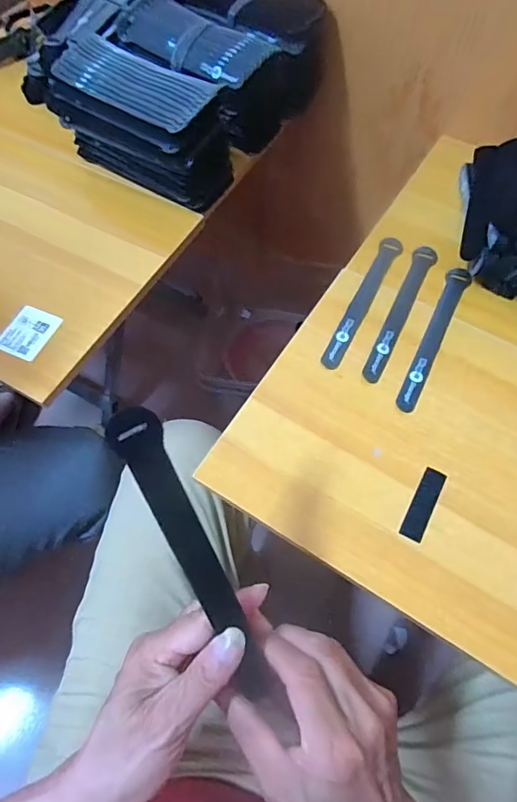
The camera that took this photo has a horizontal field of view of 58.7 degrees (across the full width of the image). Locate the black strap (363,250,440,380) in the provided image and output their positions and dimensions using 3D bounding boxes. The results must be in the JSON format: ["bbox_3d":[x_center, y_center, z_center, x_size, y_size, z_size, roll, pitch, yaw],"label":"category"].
[{"bbox_3d":[0.157,-0.100,0.503,0.025,0.005,0.197,23,64,11],"label":"black strap"}]

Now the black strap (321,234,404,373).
[{"bbox_3d":[0.117,-0.114,0.513,0.024,0.005,0.200,25,64,14],"label":"black strap"}]

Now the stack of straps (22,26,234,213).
[{"bbox_3d":[-0.140,-0.332,0.561,0.211,0.109,0.088,32,68,15],"label":"stack of straps"}]

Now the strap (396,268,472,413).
[{"bbox_3d":[0.189,-0.072,0.492,0.024,0.005,0.200,27,65,11],"label":"strap"}]

